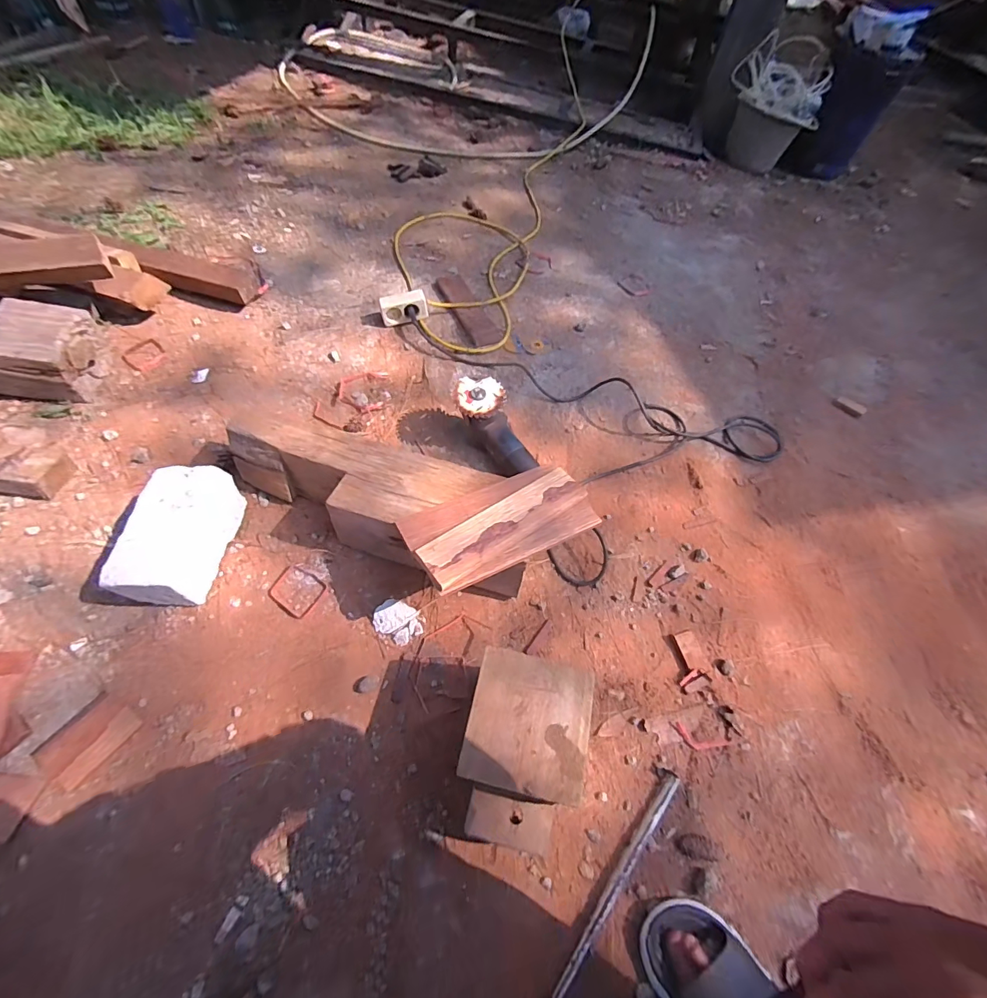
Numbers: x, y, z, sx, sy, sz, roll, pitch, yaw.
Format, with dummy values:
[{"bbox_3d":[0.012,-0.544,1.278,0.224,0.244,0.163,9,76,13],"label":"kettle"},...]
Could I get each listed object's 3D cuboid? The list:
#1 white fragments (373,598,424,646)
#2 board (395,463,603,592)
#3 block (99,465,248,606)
[{"bbox_3d":[-0.145,0.186,0.687,0.075,0.014,0.054,27,58,13],"label":"white fragments"},{"bbox_3d":[0.013,0.027,0.640,0.263,0.032,0.129,-22,64,-20],"label":"board"},{"bbox_3d":[-0.469,0.050,0.677,0.109,0.091,0.206,8,59,-2],"label":"block"}]

